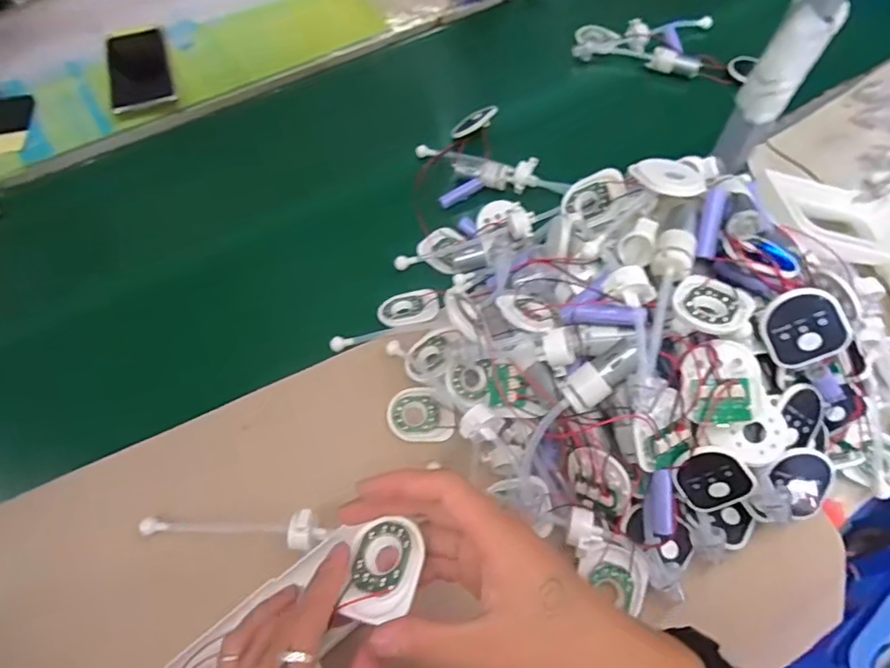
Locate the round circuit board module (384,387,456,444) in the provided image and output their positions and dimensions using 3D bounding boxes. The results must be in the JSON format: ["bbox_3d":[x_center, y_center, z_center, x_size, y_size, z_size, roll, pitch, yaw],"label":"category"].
[{"bbox_3d":[-0.020,0.071,0.490,0.060,0.007,0.045,12,60,6],"label":"round circuit board module"}]

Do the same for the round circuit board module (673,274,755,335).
[{"bbox_3d":[0.183,-0.022,0.384,0.053,0.007,0.051,1,47,-2],"label":"round circuit board module"}]

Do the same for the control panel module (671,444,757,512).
[{"bbox_3d":[0.192,0.102,0.401,0.048,0.006,0.050,-33,101,19],"label":"control panel module"}]

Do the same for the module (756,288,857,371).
[{"bbox_3d":[0.248,-0.003,0.385,0.063,0.049,0.011,52,29,-14],"label":"module"}]

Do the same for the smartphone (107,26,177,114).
[{"bbox_3d":[-0.389,-0.341,0.710,0.071,0.008,0.175,-17,58,-14],"label":"smartphone"}]

